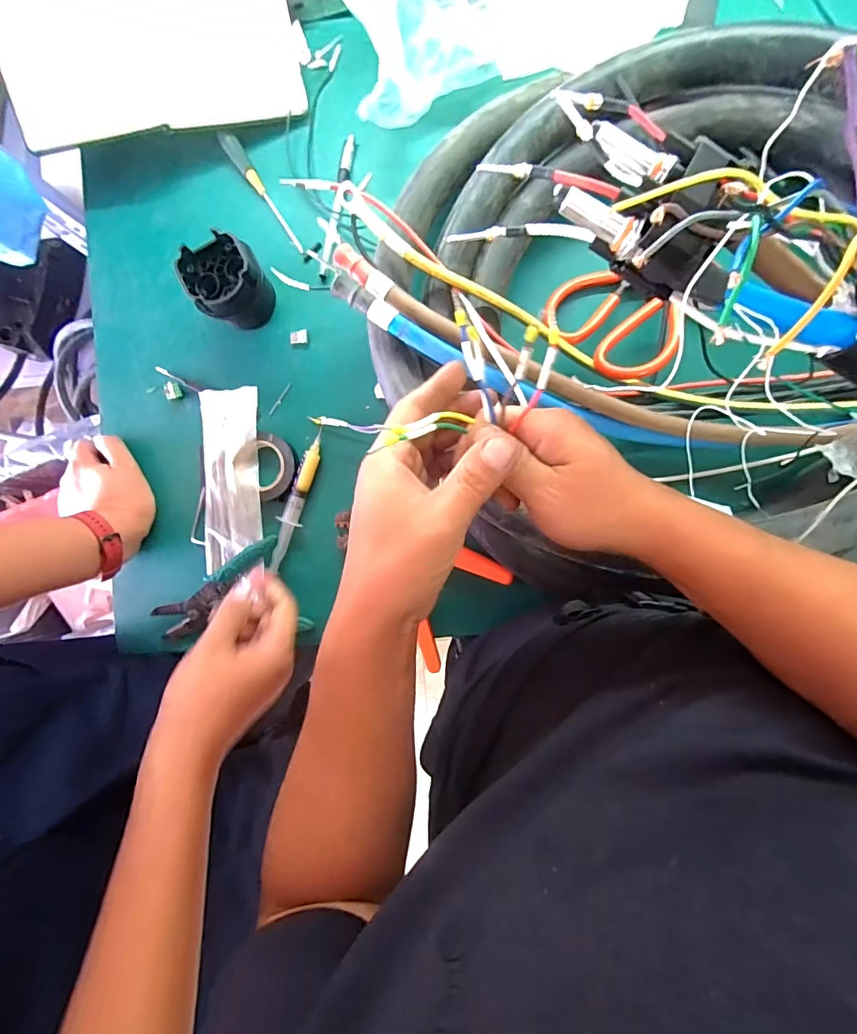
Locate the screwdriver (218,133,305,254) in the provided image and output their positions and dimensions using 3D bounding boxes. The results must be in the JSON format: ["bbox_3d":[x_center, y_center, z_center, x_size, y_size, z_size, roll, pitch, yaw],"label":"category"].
[{"bbox_3d":[-0.175,-0.341,0.502,0.016,0.014,0.140,-34,87,5],"label":"screwdriver"}]

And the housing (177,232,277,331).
[{"bbox_3d":[-0.194,-0.230,0.479,0.068,0.074,0.066,0,90,5],"label":"housing"}]

